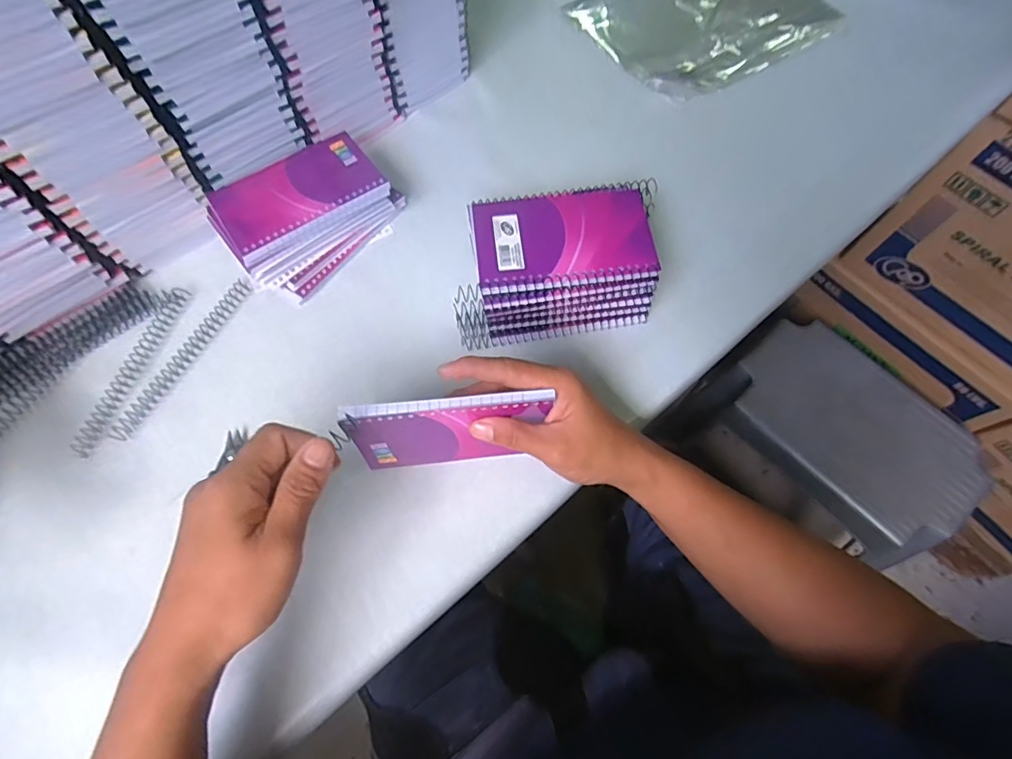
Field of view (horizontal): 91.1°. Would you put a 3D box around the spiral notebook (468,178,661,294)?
[{"bbox_3d":[0.048,-0.110,0.373,0.142,0.012,0.092,-7,66,-3],"label":"spiral notebook"}]

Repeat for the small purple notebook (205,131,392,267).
[{"bbox_3d":[-0.175,-0.158,0.418,0.130,0.012,0.086,-31,71,-13],"label":"small purple notebook"}]

